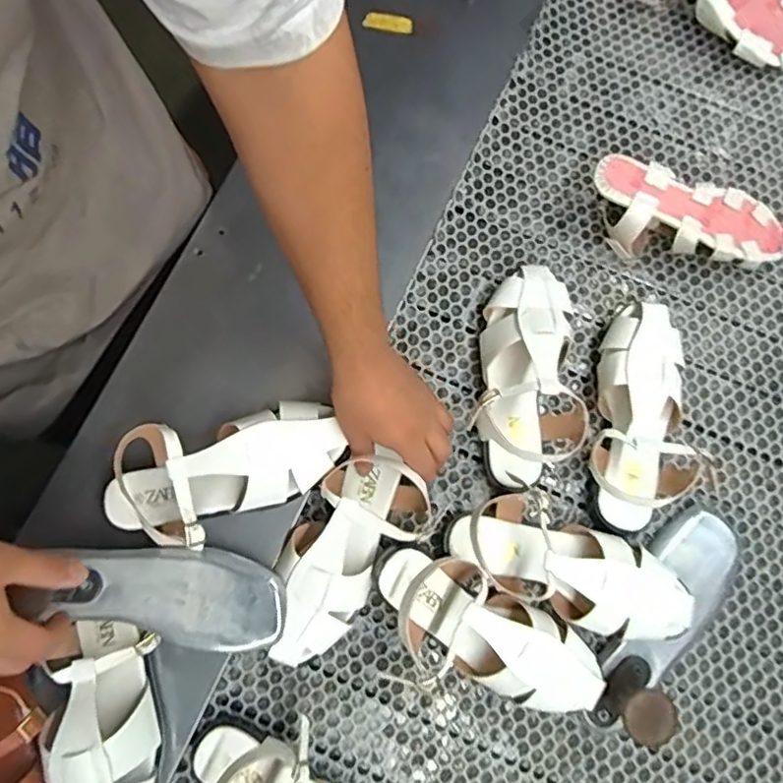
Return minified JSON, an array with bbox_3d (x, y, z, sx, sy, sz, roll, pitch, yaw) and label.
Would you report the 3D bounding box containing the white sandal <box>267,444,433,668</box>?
[{"bbox_3d":[-0.050,0.168,0.597,0.107,0.070,0.204,29,74,4],"label":"white sandal"}]

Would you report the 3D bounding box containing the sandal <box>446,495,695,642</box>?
[{"bbox_3d":[0.177,0.175,0.600,0.241,0.079,0.095,25,79,3],"label":"sandal"}]

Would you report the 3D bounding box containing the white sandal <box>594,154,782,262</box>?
[{"bbox_3d":[0.333,-0.194,0.682,0.226,0.072,0.094,10,81,2],"label":"white sandal"}]

